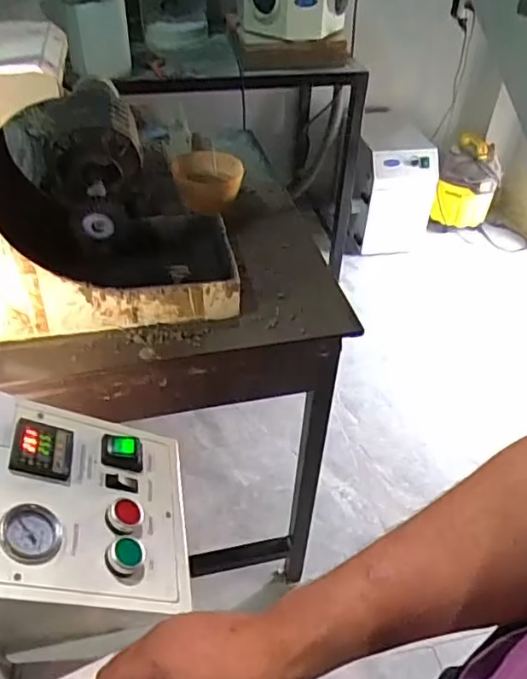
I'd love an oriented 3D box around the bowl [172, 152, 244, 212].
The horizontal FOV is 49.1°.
[{"bbox_3d":[-0.096,-0.267,1.002,0.116,0.081,0.094,-5,42,-9],"label":"bowl"}]

